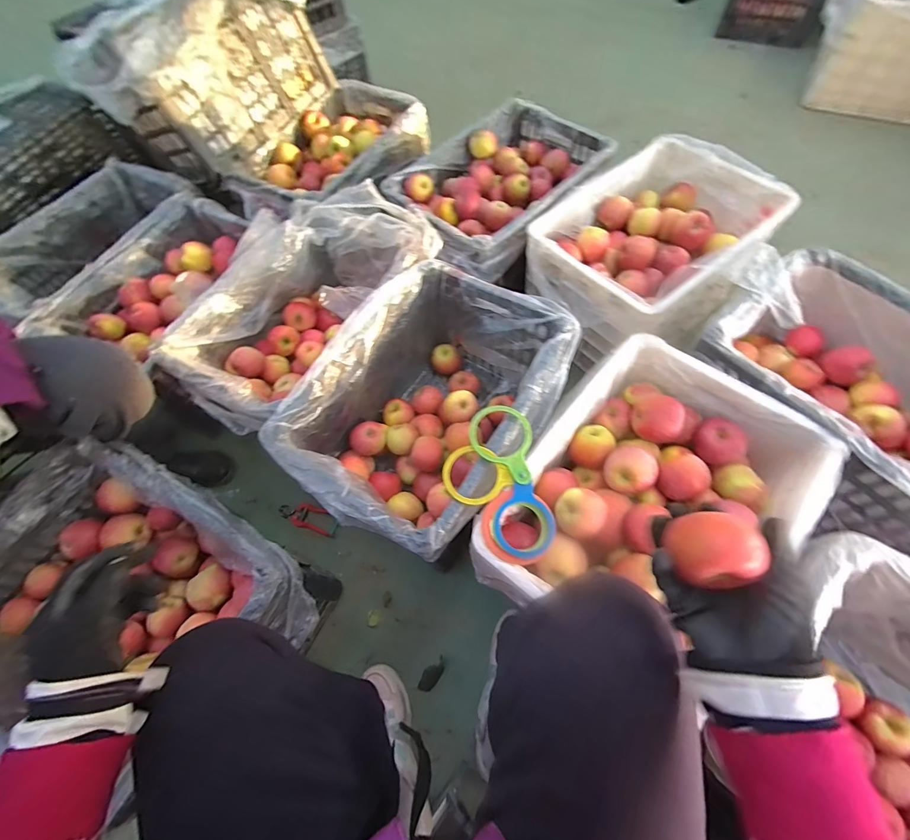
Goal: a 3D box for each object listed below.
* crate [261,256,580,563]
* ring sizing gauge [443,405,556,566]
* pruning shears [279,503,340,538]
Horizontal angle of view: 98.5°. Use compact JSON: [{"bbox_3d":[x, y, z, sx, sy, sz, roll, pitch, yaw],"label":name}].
[{"bbox_3d":[-0.038,-0.012,0.798,0.405,0.272,0.505,27,68,16],"label":"crate"},{"bbox_3d":[0.061,0.094,0.599,0.144,0.035,0.237,-11,63,-2],"label":"ring sizing gauge"},{"bbox_3d":[-0.333,0.221,0.892,0.152,0.018,0.053,13,65,10],"label":"pruning shears"}]

